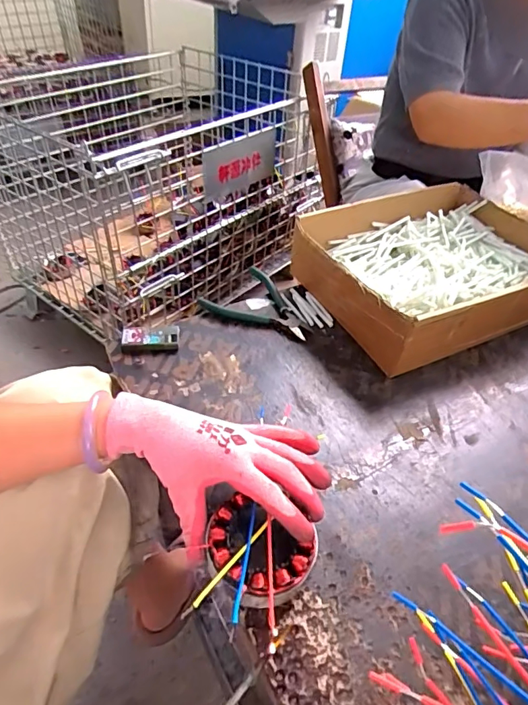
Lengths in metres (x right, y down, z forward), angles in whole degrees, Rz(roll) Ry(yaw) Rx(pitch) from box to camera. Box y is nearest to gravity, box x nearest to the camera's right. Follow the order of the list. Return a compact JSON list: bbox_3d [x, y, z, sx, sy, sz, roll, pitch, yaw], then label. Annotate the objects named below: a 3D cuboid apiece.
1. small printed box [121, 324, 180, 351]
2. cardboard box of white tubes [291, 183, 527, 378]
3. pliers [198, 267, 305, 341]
[{"bbox_3d":[-0.137,-0.017,0.569,0.067,0.018,0.030,1,44,-5],"label":"small printed box"},{"bbox_3d":[0.229,-0.114,0.652,0.321,0.097,0.241,-17,48,-22],"label":"cardboard box of white tubes"},{"bbox_3d":[-0.001,-0.074,0.639,0.135,0.021,0.103,15,45,10],"label":"pliers"}]

